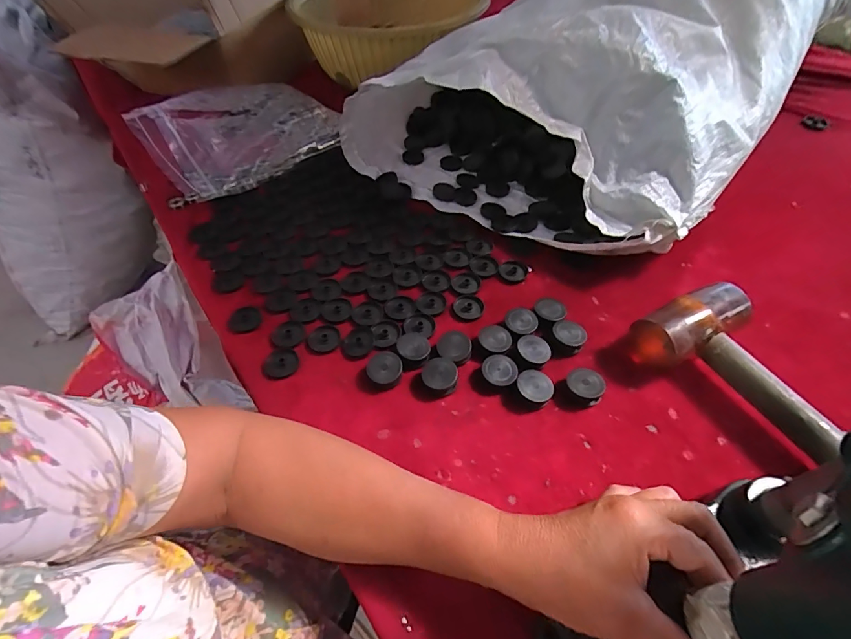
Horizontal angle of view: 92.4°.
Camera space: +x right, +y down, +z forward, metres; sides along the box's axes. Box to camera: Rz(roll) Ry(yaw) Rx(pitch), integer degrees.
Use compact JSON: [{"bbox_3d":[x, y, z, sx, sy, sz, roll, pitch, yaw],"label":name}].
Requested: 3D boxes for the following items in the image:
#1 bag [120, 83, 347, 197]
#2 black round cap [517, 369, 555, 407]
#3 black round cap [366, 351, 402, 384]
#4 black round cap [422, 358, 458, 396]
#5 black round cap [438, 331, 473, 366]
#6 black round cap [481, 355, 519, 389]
[{"bbox_3d":[-0.286,-0.304,0.633,0.264,0.080,0.217,-35,60,-22],"label":"bag"},{"bbox_3d":[0.101,0.063,0.375,0.033,0.017,0.030,-1,53,1],"label":"black round cap"},{"bbox_3d":[-0.039,0.046,0.390,0.033,0.013,0.033,-1,53,1],"label":"black round cap"},{"bbox_3d":[0.014,0.054,0.384,0.032,0.017,0.032,-1,53,1],"label":"black round cap"},{"bbox_3d":[0.029,0.029,0.406,0.033,0.016,0.034,-1,53,1],"label":"black round cap"},{"bbox_3d":[0.070,0.050,0.385,0.032,0.018,0.031,-1,53,1],"label":"black round cap"}]

